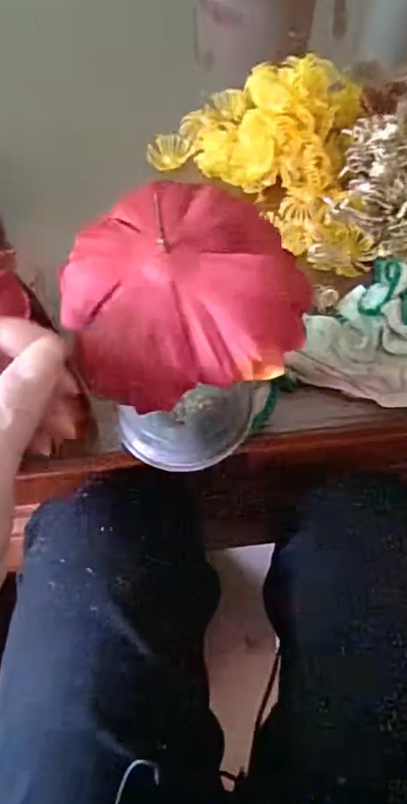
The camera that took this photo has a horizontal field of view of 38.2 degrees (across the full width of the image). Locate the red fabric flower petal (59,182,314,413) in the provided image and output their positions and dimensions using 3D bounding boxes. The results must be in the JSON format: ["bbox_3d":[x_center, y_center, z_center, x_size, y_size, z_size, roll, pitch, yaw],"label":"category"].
[{"bbox_3d":[-0.012,-0.050,0.260,0.101,0.038,0.089,-19,67,-6],"label":"red fabric flower petal"}]

